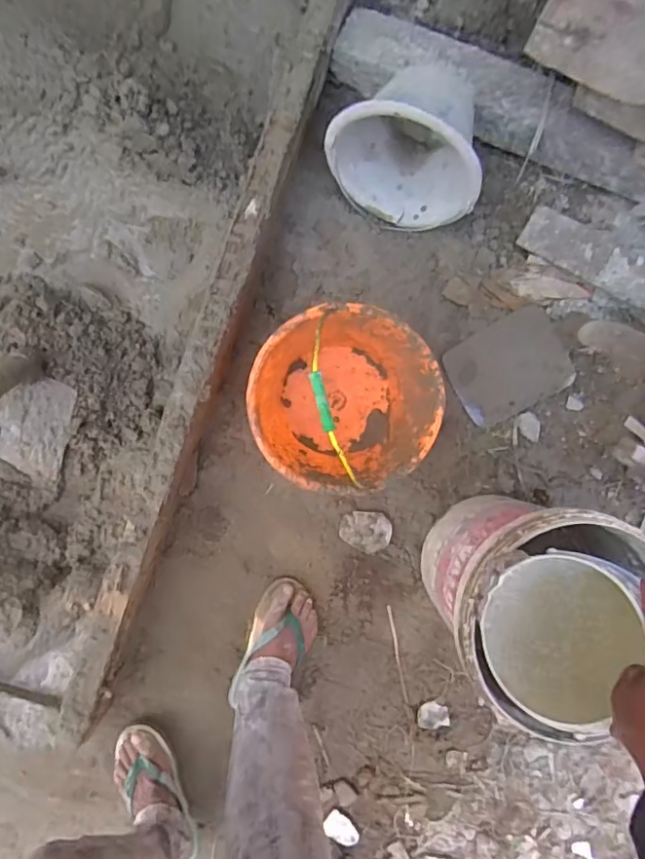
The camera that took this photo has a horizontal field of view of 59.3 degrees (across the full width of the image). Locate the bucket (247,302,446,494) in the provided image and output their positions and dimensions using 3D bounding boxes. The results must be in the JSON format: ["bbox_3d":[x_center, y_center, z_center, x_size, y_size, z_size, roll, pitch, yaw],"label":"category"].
[{"bbox_3d":[0.036,-0.047,0.896,0.291,0.374,0.277,0,91,-4],"label":"bucket"}]

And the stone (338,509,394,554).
[{"bbox_3d":[0.085,0.193,1.089,0.097,0.024,0.079,32,89,-4],"label":"stone"}]

